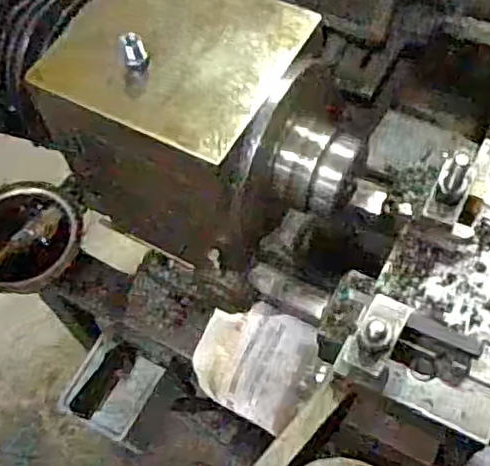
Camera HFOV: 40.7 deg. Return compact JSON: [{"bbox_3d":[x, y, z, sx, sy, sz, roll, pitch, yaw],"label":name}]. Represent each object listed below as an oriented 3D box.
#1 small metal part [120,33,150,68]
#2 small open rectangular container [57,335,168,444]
[{"bbox_3d":[-0.079,-0.131,0.476,0.017,0.026,0.009,-21,61,-8],"label":"small metal part"},{"bbox_3d":[-0.152,0.172,0.742,0.088,0.031,0.090,23,64,16],"label":"small open rectangular container"}]

